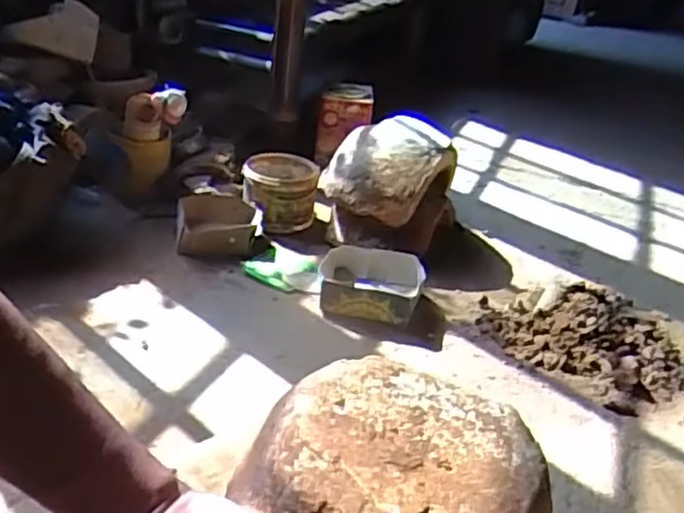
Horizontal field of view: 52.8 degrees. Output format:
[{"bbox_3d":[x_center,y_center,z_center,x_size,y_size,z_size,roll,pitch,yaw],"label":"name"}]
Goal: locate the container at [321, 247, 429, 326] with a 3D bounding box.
[{"bbox_3d":[0.051,0.059,1.415,0.223,0.075,0.192,12,30,13],"label":"container"}]

